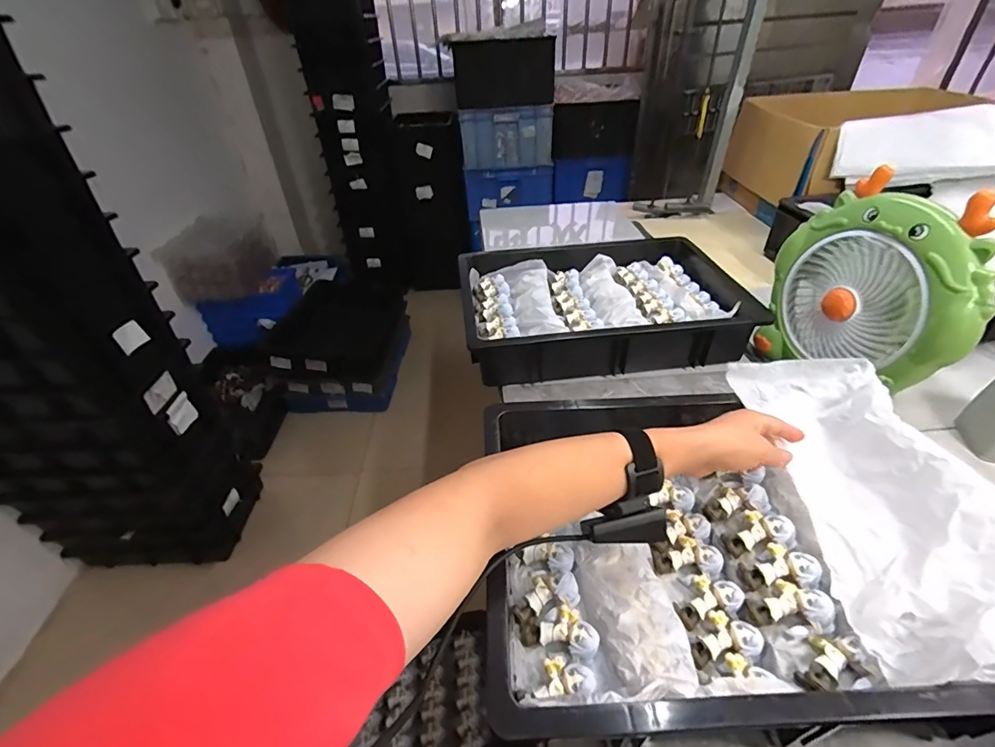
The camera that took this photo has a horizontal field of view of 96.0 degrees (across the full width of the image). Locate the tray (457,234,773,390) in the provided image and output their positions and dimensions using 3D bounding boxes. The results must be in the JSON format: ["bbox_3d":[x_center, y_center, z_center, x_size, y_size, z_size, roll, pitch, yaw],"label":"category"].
[{"bbox_3d":[0.174,-0.125,0.786,0.467,0.088,0.333,-6,39,-3],"label":"tray"}]

